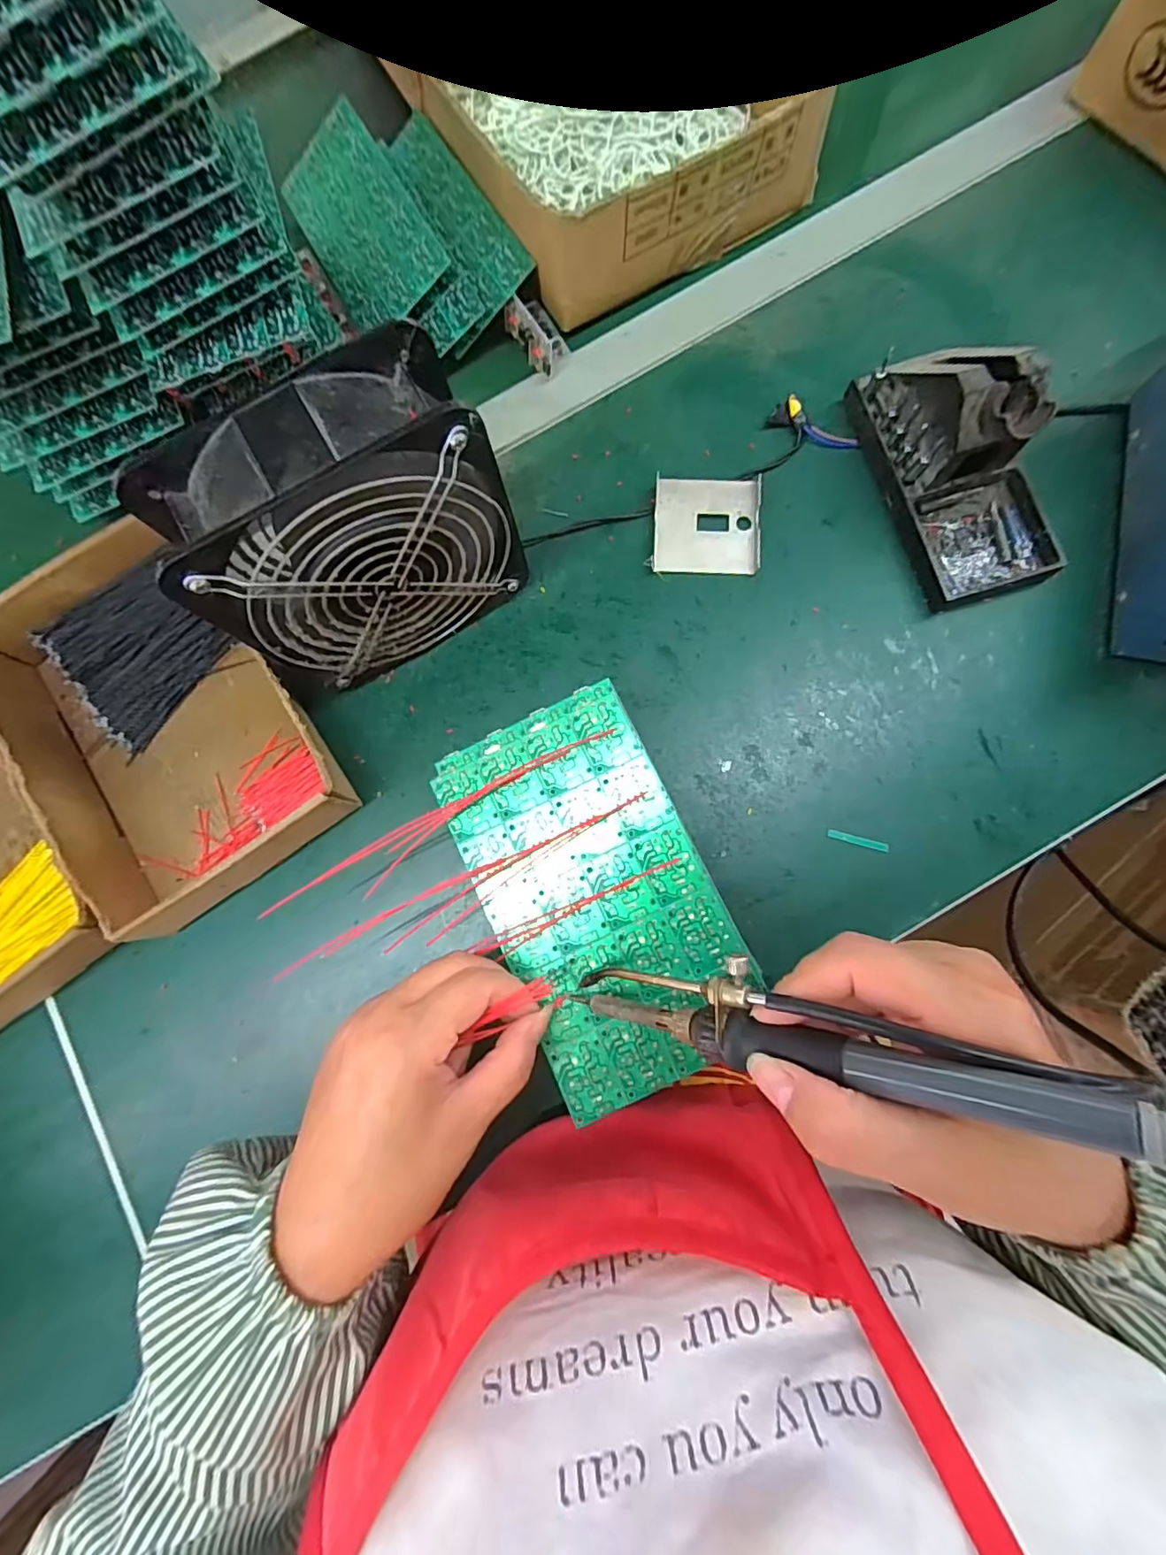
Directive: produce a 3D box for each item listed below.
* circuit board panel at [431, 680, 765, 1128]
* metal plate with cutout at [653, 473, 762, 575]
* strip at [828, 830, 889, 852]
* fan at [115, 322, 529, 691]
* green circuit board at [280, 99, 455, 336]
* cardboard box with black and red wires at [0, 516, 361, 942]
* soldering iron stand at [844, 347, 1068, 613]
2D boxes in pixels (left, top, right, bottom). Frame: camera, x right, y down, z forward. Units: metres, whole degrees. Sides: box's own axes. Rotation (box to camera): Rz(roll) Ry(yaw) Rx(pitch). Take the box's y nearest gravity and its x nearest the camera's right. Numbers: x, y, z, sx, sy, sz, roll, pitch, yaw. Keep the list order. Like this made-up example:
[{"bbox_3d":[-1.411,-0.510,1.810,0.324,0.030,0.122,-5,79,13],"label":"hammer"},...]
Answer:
[{"bbox_3d":[0.006,0.053,0.269,0.104,0.012,0.184,-25,80,1],"label":"circuit board panel"},{"bbox_3d":[0.081,-0.166,0.360,0.068,0.009,0.063,2,81,3],"label":"metal plate with cutout"},{"bbox_3d":[0.165,0.038,0.329,0.036,0.004,0.005,14,81,5],"label":"strip"},{"bbox_3d":[-0.117,-0.122,0.294,0.155,0.150,0.062,-31,81,-3],"label":"fan"},{"bbox_3d":[-0.158,-0.392,0.391,0.077,0.006,0.165,-32,78,17],"label":"green circuit board"},{"bbox_3d":[-0.258,-0.035,0.339,0.155,0.044,0.235,-35,81,-3],"label":"cardboard box with black and red wires"},{"bbox_3d":[0.233,-0.190,0.323,0.080,0.069,0.152,-14,80,0],"label":"soldering iron stand"}]

